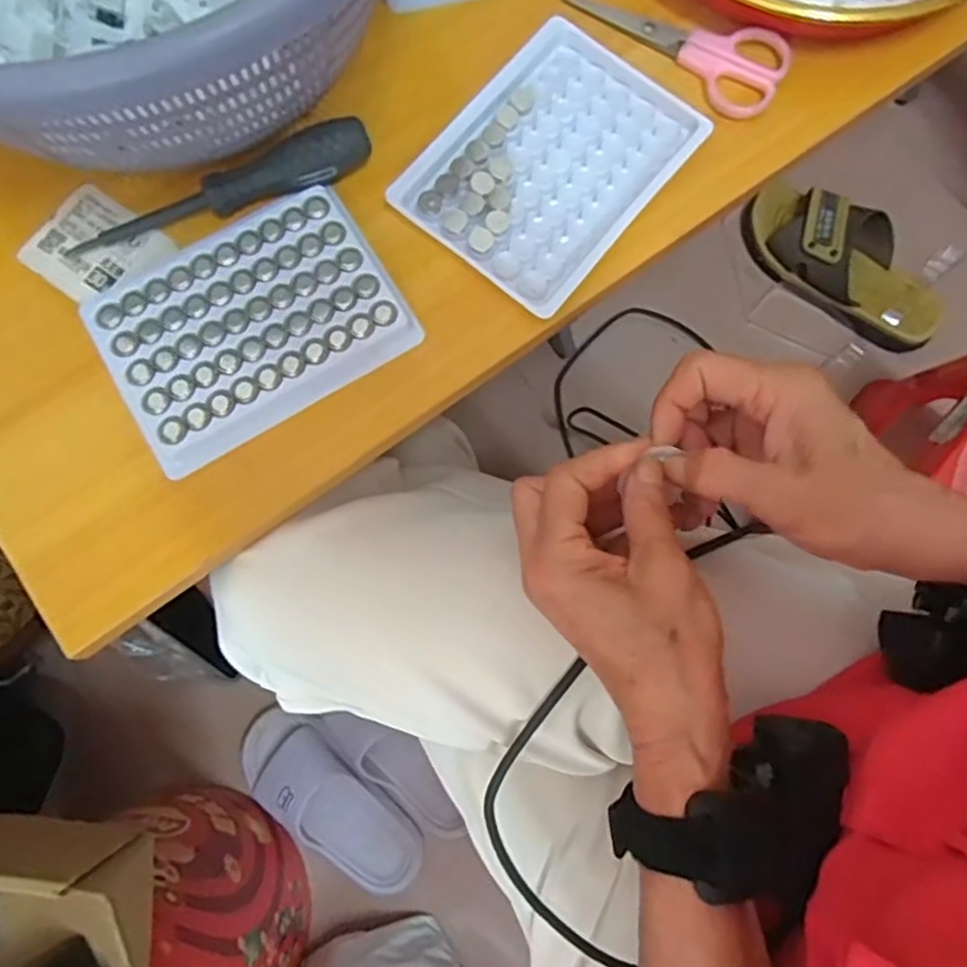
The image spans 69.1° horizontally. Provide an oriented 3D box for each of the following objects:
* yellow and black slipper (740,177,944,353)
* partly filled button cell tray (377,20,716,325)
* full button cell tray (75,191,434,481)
[{"bbox_3d":[0.435,-0.264,0.838,0.247,0.060,0.108,38,80,6],"label":"yellow and black slipper"},{"bbox_3d":[0.031,-0.153,0.334,0.099,0.007,0.129,39,81,6],"label":"partly filled button cell tray"},{"bbox_3d":[-0.104,-0.073,0.316,0.127,0.009,0.097,-29,81,-6],"label":"full button cell tray"}]

